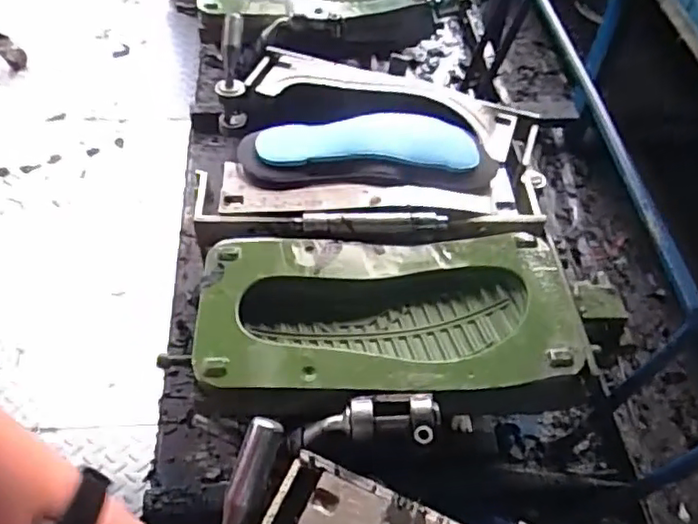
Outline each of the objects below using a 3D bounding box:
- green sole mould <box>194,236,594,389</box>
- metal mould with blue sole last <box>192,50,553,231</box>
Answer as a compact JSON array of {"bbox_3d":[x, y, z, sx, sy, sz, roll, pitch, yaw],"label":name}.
[{"bbox_3d":[0.032,0.048,0.594,0.331,0.051,0.163,1,52,-4],"label":"green sole mould"},{"bbox_3d":[0.023,-0.137,0.743,0.401,0.073,0.305,10,51,3],"label":"metal mould with blue sole last"}]

